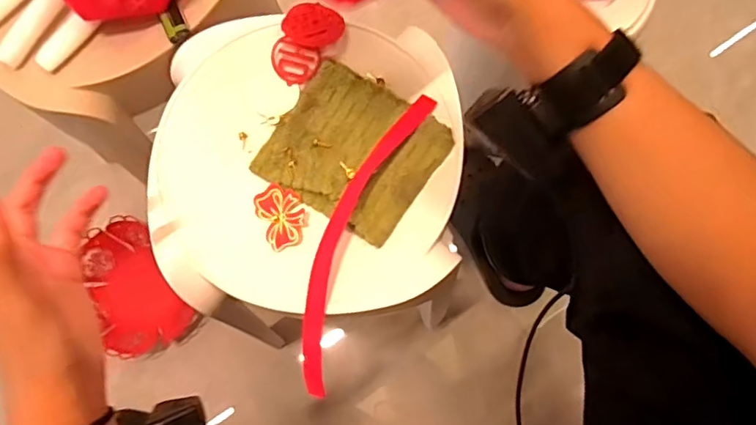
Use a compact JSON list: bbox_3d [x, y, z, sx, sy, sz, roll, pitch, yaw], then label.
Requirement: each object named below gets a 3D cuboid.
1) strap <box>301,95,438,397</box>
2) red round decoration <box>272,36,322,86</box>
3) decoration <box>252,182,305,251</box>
[{"bbox_3d":[-0.018,0.020,0.454,0.040,0.067,0.253,21,78,5],"label":"strap"},{"bbox_3d":[-0.071,-0.127,0.474,0.041,0.004,0.034,22,100,1],"label":"red round decoration"},{"bbox_3d":[-0.076,0.003,0.446,0.036,0.005,0.051,-28,75,8],"label":"decoration"}]

